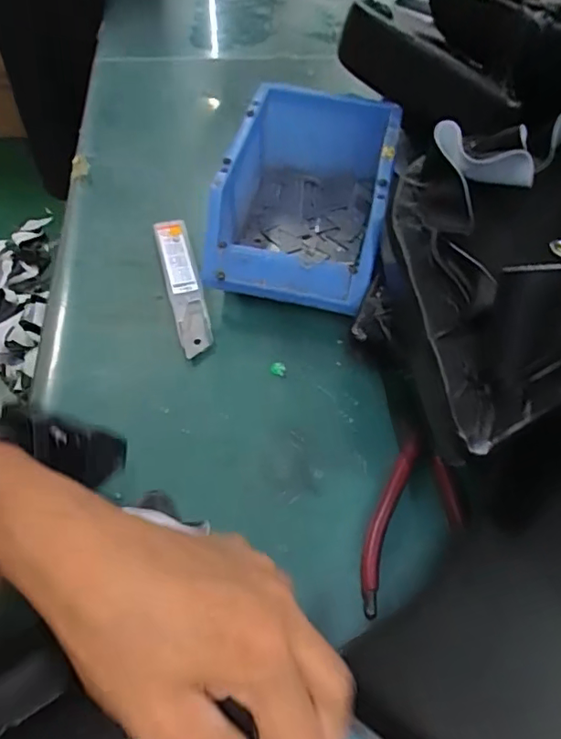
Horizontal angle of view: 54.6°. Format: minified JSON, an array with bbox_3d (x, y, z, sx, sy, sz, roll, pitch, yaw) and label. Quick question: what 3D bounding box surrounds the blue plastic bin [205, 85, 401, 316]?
[{"bbox_3d":[0.019,-0.131,0.419,0.117,0.075,0.179,11,57,5],"label":"blue plastic bin"}]

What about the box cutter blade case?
[{"bbox_3d":[-0.073,-0.064,0.407,0.024,0.014,0.122,-12,58,-11],"label":"box cutter blade case"}]

